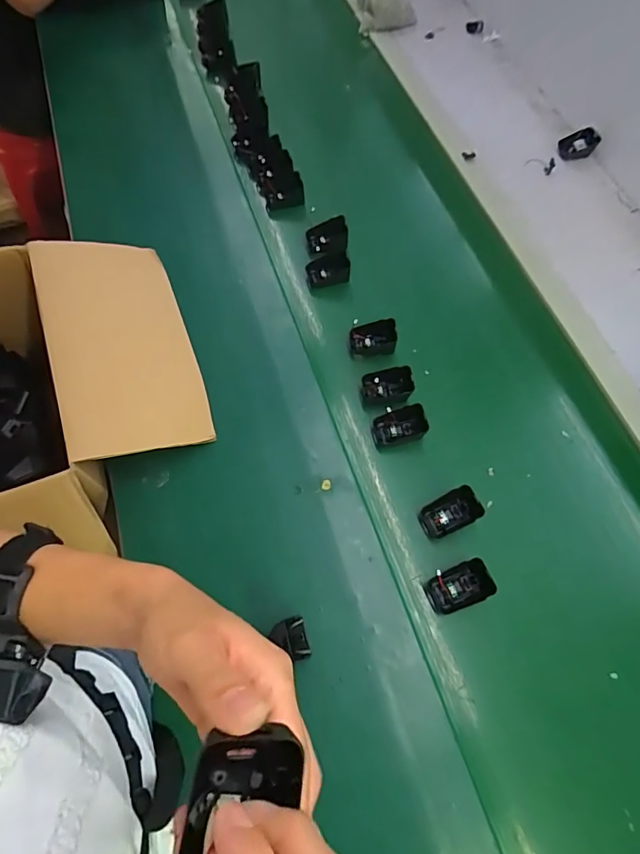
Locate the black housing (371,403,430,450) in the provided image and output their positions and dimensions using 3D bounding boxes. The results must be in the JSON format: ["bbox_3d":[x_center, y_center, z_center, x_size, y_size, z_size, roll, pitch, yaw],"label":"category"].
[{"bbox_3d":[0.107,0.001,0.625,0.068,0.036,0.046,-9,64,-8],"label":"black housing"}]

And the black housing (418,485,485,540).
[{"bbox_3d":[0.162,0.110,0.581,0.067,0.038,0.051,-23,69,-13],"label":"black housing"}]

